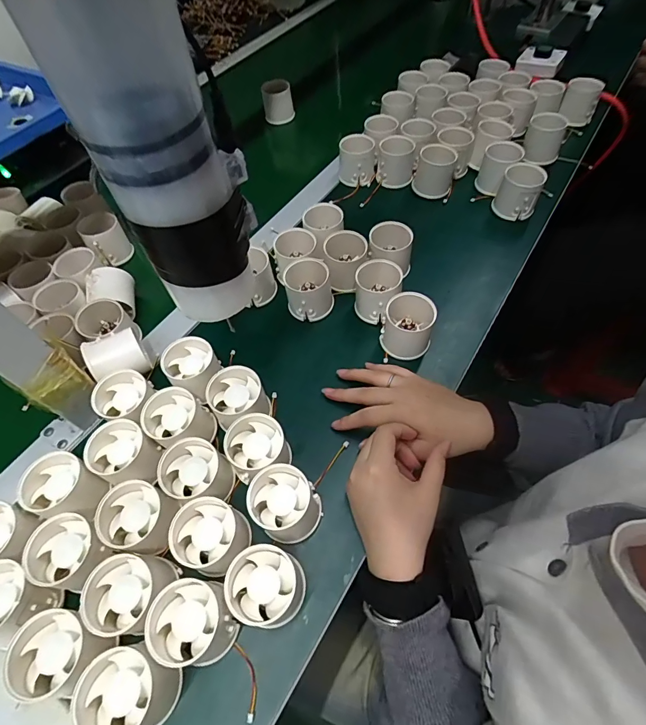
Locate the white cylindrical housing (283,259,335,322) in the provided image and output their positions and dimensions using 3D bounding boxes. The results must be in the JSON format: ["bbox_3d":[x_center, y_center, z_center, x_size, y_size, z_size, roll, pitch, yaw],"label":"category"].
[{"bbox_3d":[-0.017,-0.085,0.473,0.057,0.055,0.061,0,57,4],"label":"white cylindrical housing"}]

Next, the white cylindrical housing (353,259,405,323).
[{"bbox_3d":[0.063,-0.078,0.461,0.051,0.059,0.051,-2,57,3],"label":"white cylindrical housing"}]

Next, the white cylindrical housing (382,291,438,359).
[{"bbox_3d":[0.093,-0.040,0.433,0.052,0.056,0.052,-2,57,3],"label":"white cylindrical housing"}]

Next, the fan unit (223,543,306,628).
[{"bbox_3d":[-0.043,0.172,0.308,0.051,0.051,0.052,-2,57,3],"label":"fan unit"}]

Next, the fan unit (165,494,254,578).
[{"bbox_3d":[-0.090,0.140,0.323,0.055,0.039,0.053,-2,57,3],"label":"fan unit"}]

